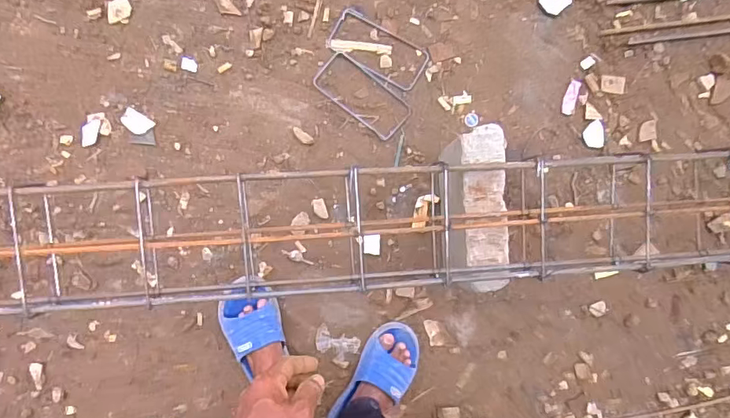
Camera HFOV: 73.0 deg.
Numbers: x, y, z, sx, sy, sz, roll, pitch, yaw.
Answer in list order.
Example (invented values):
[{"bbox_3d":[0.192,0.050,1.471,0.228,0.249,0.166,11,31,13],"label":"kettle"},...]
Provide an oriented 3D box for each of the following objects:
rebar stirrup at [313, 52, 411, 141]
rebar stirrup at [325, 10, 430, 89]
[{"bbox_3d":[-0.004,-0.235,1.019,0.201,0.009,0.094,39,89,-5],"label":"rebar stirrup"},{"bbox_3d":[0.029,-0.325,1.006,0.199,0.004,0.097,28,90,-5],"label":"rebar stirrup"}]

